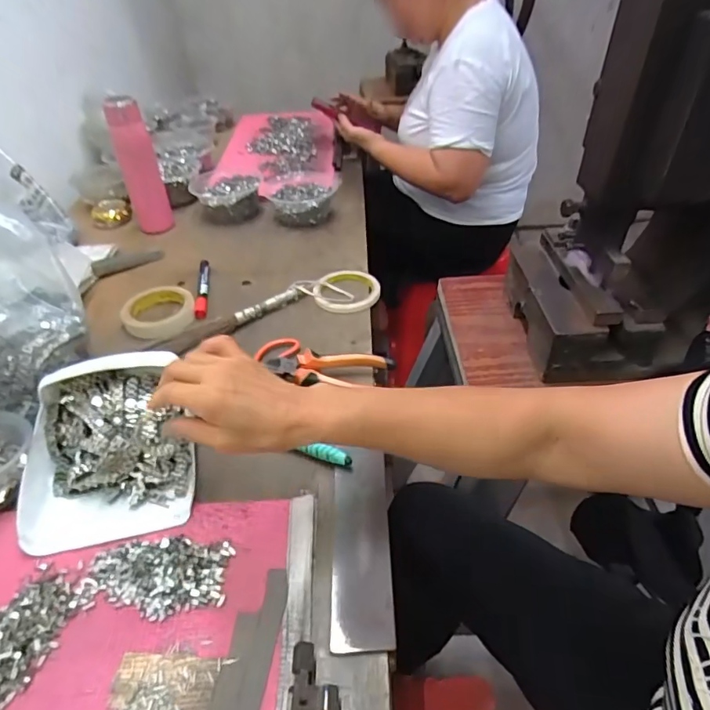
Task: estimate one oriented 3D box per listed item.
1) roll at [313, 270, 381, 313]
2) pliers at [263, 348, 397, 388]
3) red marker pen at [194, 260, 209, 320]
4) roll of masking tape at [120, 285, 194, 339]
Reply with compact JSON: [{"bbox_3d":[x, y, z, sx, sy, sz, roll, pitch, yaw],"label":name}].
[{"bbox_3d":[-0.013,-0.098,0.718,0.097,0.012,0.100,-3,41,2],"label":"roll"},{"bbox_3d":[-0.029,0.020,0.571,0.147,0.028,0.043,0,41,5],"label":"pliers"},{"bbox_3d":[-0.232,-0.104,0.736,0.018,0.018,0.145,-11,41,-7],"label":"red marker pen"},{"bbox_3d":[-0.279,-0.062,0.691,0.094,0.023,0.096,-3,41,2],"label":"roll of masking tape"}]

